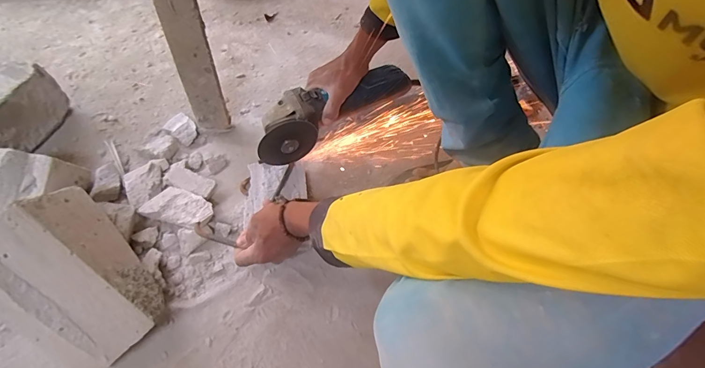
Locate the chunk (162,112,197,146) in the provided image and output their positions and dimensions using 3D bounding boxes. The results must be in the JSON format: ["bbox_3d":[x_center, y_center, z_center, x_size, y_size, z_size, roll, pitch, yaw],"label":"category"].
[{"bbox_3d":[-0.323,-0.106,0.668,0.072,0.019,0.044,36,62,18],"label":"chunk"}]

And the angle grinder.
[{"bbox_3d":[-0.037,-0.127,0.599,0.277,0.082,0.074,-31,64,-16],"label":"angle grinder"}]

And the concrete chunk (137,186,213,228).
[{"bbox_3d":[-0.278,0.040,0.574,0.106,0.024,0.059,15,58,6],"label":"concrete chunk"}]

